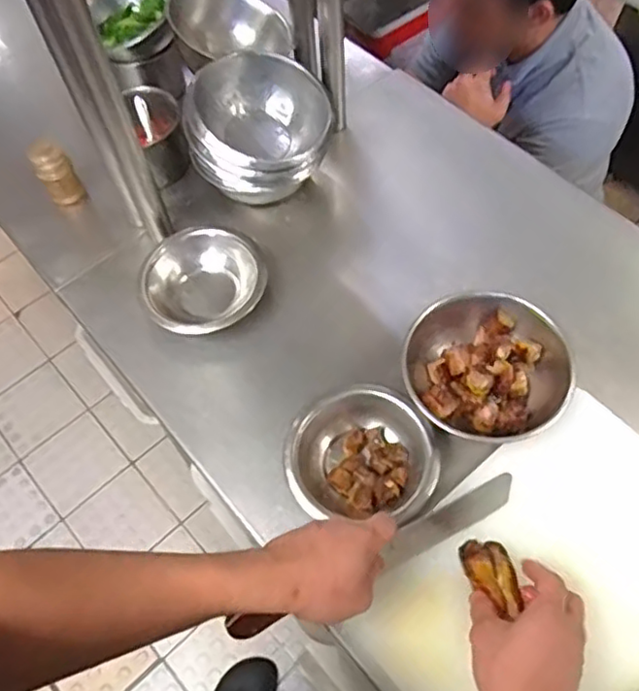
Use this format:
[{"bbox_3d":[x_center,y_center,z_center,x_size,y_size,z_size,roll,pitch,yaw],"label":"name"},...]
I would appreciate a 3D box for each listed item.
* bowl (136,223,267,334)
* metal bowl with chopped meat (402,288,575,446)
[{"bbox_3d":[-0.138,-0.077,0.779,0.144,0.064,0.141,-1,61,2],"label":"bowl"},{"bbox_3d":[0.178,0.025,0.689,0.167,0.066,0.167,-1,61,2],"label":"metal bowl with chopped meat"}]

